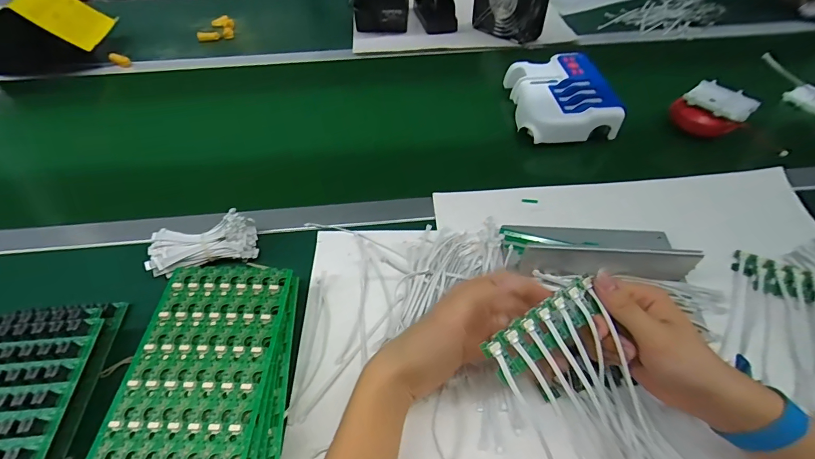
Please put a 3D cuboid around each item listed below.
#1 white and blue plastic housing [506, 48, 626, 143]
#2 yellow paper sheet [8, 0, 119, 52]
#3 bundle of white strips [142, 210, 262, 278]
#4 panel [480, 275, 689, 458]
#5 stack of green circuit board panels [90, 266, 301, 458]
[{"bbox_3d":[0.248,-0.222,0.630,0.141,0.059,0.175,-2,51,-1],"label":"white and blue plastic housing"},{"bbox_3d":[-0.680,-0.429,0.766,0.131,0.009,0.130,24,48,-31],"label":"yellow paper sheet"},{"bbox_3d":[-0.239,0.019,0.450,0.116,0.047,0.052,-17,52,-13],"label":"bundle of white strips"},{"bbox_3d":[0.155,0.157,0.312,0.102,0.065,0.236,-38,98,-26],"label":"panel"},{"bbox_3d":[-0.177,0.138,0.349,0.135,0.058,0.209,-3,51,-1],"label":"stack of green circuit board panels"}]

